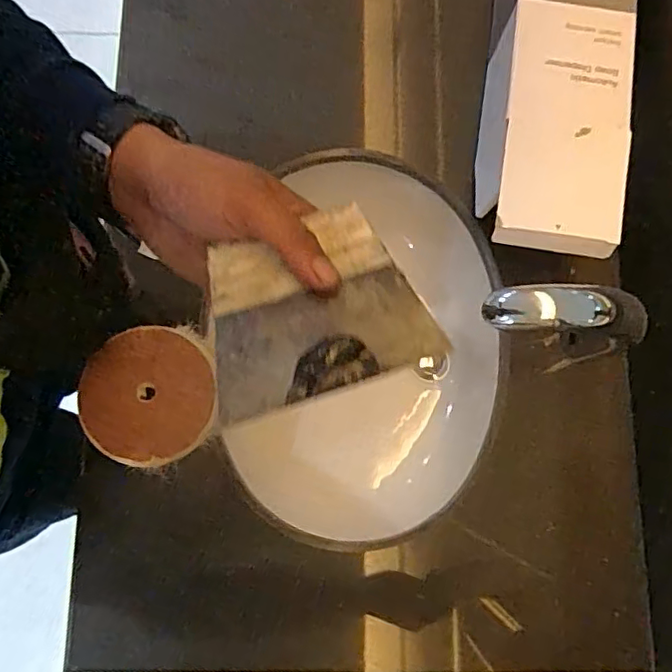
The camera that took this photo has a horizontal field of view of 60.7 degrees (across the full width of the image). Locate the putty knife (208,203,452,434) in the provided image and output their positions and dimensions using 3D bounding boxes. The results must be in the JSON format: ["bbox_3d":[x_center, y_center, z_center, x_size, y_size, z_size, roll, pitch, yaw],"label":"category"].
[{"bbox_3d":[-0.016,-0.014,0.282,0.106,0.008,0.094,-21,65,-4],"label":"putty knife"}]

